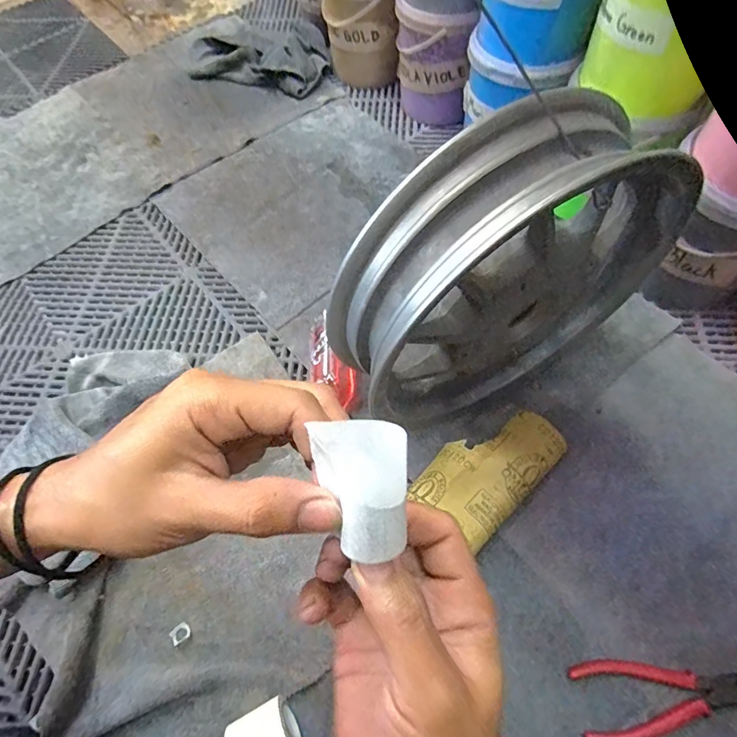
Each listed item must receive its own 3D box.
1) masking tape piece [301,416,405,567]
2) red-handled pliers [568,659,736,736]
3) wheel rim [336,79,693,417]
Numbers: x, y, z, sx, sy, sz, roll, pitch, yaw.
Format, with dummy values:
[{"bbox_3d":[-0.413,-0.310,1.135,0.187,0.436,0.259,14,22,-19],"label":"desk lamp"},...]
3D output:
[{"bbox_3d":[-0.003,0.045,0.171,0.034,0.013,0.051,1,92,18],"label":"masking tape piece"},{"bbox_3d":[0.287,0.294,0.420,0.198,0.013,0.061,-4,62,1],"label":"red-handled pliers"},{"bbox_3d":[0.128,-0.060,0.439,0.322,0.329,0.080,-24,63,-10],"label":"wheel rim"}]

